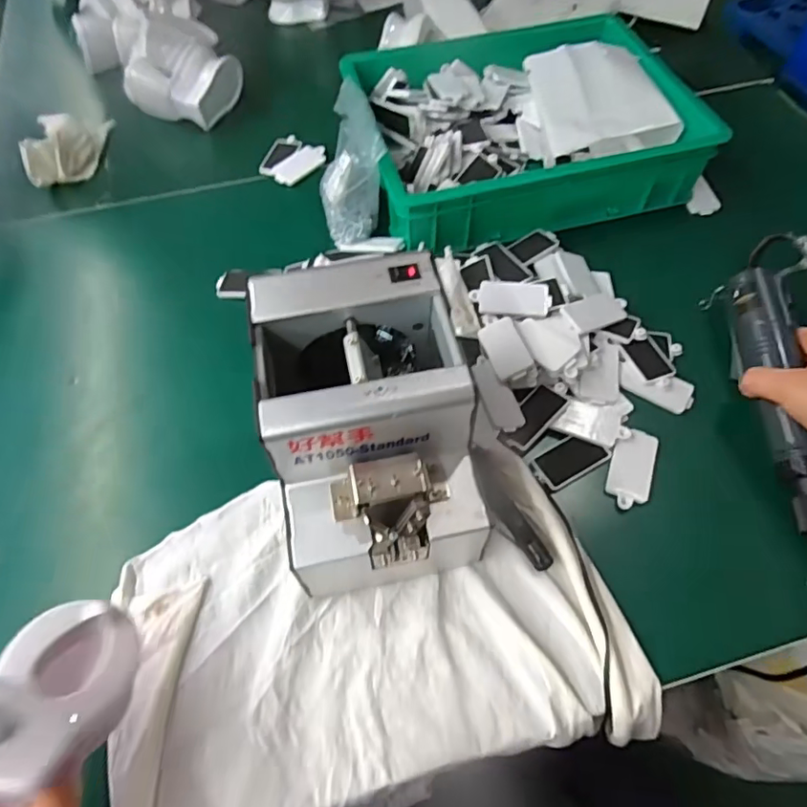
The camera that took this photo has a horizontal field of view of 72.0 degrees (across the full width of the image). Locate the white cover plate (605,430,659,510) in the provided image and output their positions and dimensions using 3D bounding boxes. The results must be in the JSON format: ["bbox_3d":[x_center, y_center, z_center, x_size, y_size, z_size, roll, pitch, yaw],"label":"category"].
[{"bbox_3d":[0.183,0.053,0.445,0.033,0.008,0.066,17,62,10],"label":"white cover plate"}]

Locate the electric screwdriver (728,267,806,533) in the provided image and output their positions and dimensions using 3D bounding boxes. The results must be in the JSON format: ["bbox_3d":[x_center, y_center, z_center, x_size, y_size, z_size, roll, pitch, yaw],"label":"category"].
[{"bbox_3d":[0.300,0.005,0.433,0.033,0.036,0.257,1,66,1],"label":"electric screwdriver"}]

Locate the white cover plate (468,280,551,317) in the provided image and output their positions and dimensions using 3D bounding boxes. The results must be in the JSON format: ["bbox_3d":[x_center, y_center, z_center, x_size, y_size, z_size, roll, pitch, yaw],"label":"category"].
[{"bbox_3d":[0.098,-0.096,0.506,0.070,0.004,0.034,5,76,8],"label":"white cover plate"}]

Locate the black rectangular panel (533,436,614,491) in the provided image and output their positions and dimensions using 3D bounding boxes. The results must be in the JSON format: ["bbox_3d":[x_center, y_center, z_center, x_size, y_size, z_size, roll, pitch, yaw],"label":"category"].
[{"bbox_3d":[0.134,0.046,0.451,0.063,0.007,0.031,-27,64,-14],"label":"black rectangular panel"}]

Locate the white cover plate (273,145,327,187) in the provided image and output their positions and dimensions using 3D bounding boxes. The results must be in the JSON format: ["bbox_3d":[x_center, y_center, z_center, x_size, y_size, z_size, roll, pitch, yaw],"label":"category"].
[{"bbox_3d":[-0.121,-0.278,0.648,0.038,0.007,0.072,30,65,16],"label":"white cover plate"}]

